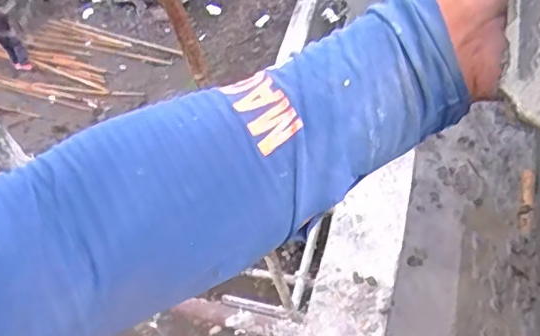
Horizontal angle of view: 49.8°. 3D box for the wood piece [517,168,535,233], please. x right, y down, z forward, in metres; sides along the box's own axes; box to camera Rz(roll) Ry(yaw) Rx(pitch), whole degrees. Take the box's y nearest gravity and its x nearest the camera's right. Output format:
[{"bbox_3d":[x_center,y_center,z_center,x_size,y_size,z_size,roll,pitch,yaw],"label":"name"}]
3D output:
[{"bbox_3d":[0.470,0.058,1.064,0.024,0.004,0.148,14,53,13],"label":"wood piece"}]

